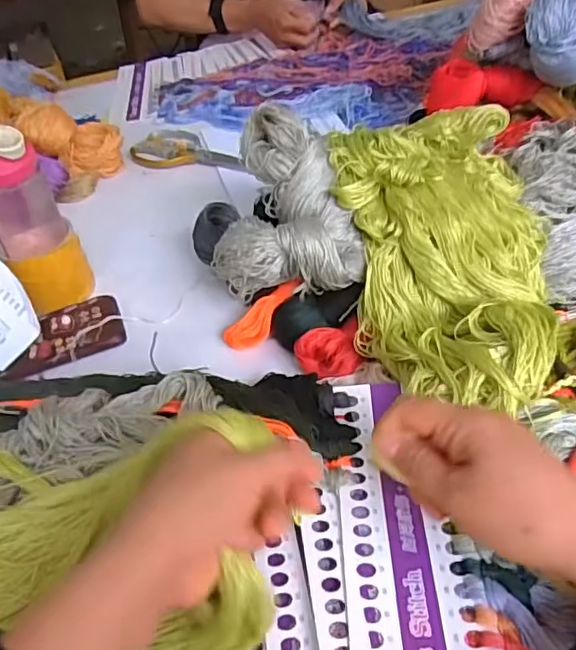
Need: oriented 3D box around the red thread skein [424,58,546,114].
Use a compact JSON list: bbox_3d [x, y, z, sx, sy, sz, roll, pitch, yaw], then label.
[{"bbox_3d":[0.243,-0.298,0.724,0.135,0.048,0.047,9,46,14],"label":"red thread skein"}]

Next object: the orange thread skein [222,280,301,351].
[{"bbox_3d":[-0.023,-0.012,0.576,0.091,0.021,0.027,-46,52,2],"label":"orange thread skein"}]

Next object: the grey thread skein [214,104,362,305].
[{"bbox_3d":[0.000,-0.116,0.550,0.136,0.108,0.150,-2,45,4],"label":"grey thread skein"}]

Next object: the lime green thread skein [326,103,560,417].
[{"bbox_3d":[0.137,-0.068,0.507,0.182,0.088,0.342,-2,45,4],"label":"lime green thread skein"}]

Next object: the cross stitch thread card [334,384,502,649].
[{"bbox_3d":[0.073,0.133,0.374,0.089,0.005,0.247,-2,41,3],"label":"cross stitch thread card"}]

